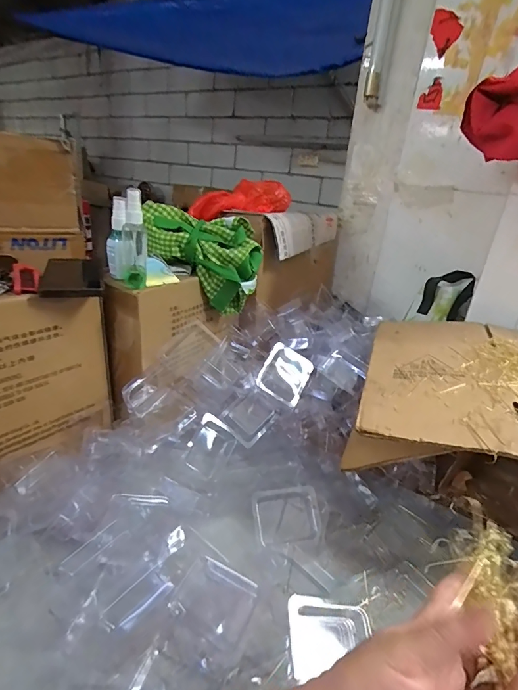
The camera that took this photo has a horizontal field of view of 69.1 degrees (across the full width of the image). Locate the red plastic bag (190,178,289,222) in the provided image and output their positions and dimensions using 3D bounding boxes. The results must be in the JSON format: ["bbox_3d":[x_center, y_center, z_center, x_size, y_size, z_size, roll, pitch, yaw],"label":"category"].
[{"bbox_3d":[-0.039,-0.299,0.777,0.200,0.063,0.067,-9,25,-1],"label":"red plastic bag"}]

